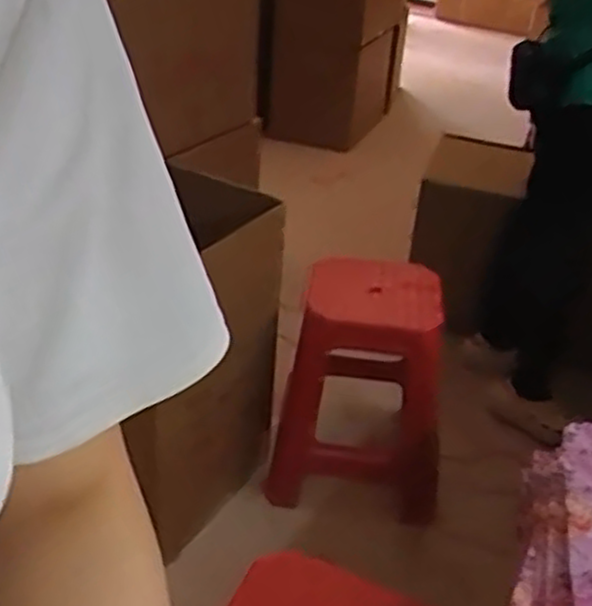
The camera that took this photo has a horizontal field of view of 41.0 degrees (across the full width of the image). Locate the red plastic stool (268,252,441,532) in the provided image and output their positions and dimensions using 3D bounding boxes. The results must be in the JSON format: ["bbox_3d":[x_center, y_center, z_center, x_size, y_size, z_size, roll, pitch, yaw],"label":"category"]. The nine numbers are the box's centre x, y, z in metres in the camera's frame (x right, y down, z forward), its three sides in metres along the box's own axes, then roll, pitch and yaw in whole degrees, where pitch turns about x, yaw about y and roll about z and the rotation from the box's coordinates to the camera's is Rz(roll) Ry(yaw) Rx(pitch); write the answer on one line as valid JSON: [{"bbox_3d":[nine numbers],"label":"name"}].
[{"bbox_3d":[0.142,0.167,1.745,0.353,0.449,0.375,6,31,2],"label":"red plastic stool"}]

